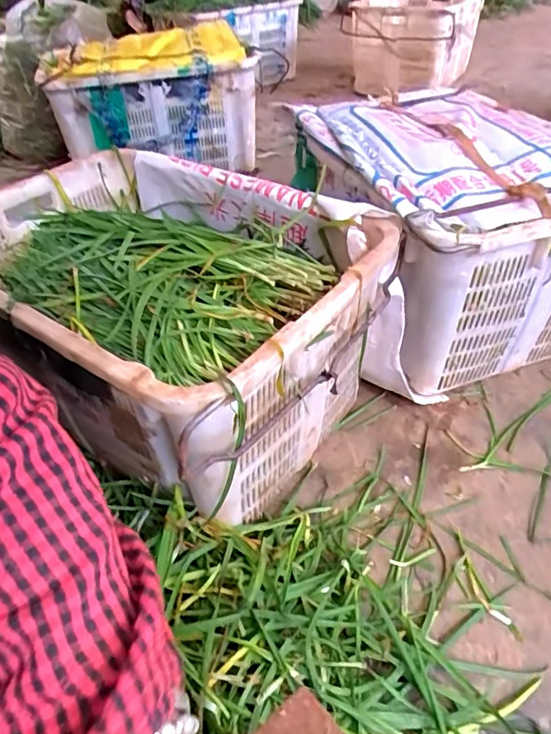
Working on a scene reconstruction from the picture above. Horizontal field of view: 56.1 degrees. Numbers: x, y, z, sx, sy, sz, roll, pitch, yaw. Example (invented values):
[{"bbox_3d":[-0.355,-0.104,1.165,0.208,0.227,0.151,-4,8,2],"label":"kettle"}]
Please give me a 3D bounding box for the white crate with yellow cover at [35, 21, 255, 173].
[{"bbox_3d":[-0.387,-0.850,1.660,0.629,0.333,0.394,-8,42,-4],"label":"white crate with yellow cover"}]

